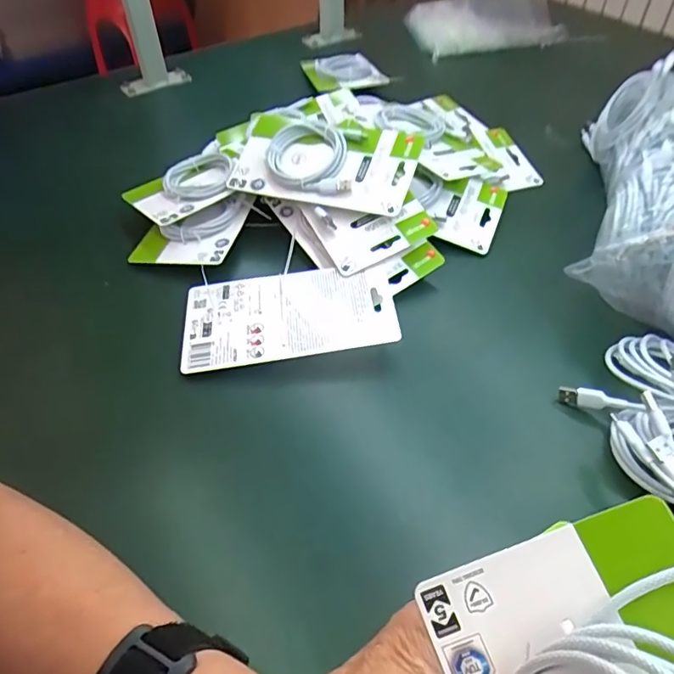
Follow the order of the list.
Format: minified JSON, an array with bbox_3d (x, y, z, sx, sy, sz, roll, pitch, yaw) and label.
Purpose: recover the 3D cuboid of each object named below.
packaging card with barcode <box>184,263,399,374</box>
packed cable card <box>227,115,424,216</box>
[{"bbox_3d":[-0.042,-0.020,0.462,0.179,0.022,0.095,-5,49,-4],"label":"packaging card with barcode"},{"bbox_3d":[-0.014,-0.171,0.522,0.186,0.024,0.085,10,84,7],"label":"packed cable card"}]

